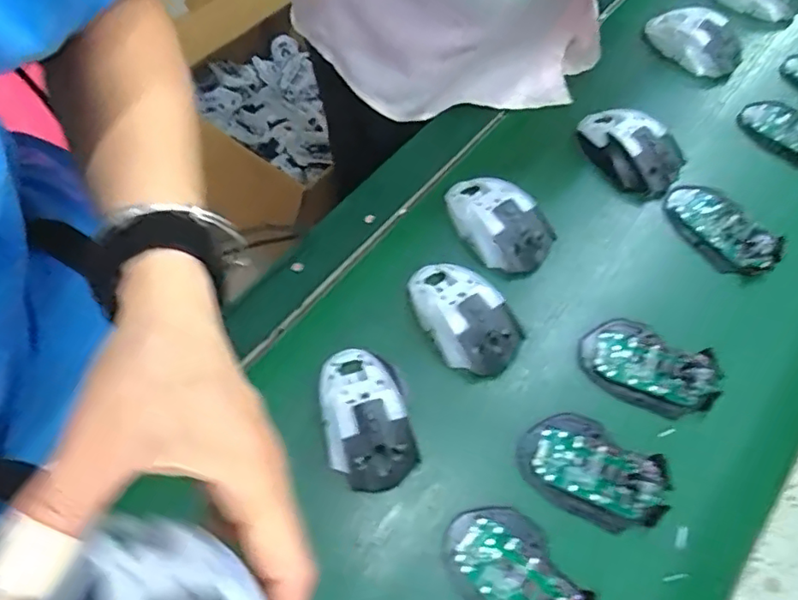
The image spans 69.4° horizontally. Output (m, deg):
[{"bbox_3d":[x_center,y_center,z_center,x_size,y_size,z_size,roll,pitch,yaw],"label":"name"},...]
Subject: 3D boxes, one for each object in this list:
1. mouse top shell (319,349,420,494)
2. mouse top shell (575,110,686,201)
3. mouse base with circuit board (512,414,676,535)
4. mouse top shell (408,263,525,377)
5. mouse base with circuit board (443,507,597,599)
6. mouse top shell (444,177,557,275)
[{"bbox_3d":[-0.029,0.093,0.463,0.067,0.036,0.114,-13,67,-10],"label":"mouse top shell"},{"bbox_3d":[0.241,-0.161,0.601,0.069,0.033,0.116,-35,73,-18],"label":"mouse top shell"},{"bbox_3d":[0.155,0.134,0.455,0.113,0.019,0.072,33,67,6],"label":"mouse base with circuit board"},{"bbox_3d":[0.055,0.013,0.505,0.065,0.034,0.117,-37,73,-19],"label":"mouse top shell"},{"bbox_3d":[0.087,0.201,0.417,0.074,0.025,0.111,-38,78,-20],"label":"mouse base with circuit board"},{"bbox_3d":[0.093,-0.076,0.554,0.118,0.036,0.067,42,69,14],"label":"mouse top shell"}]

